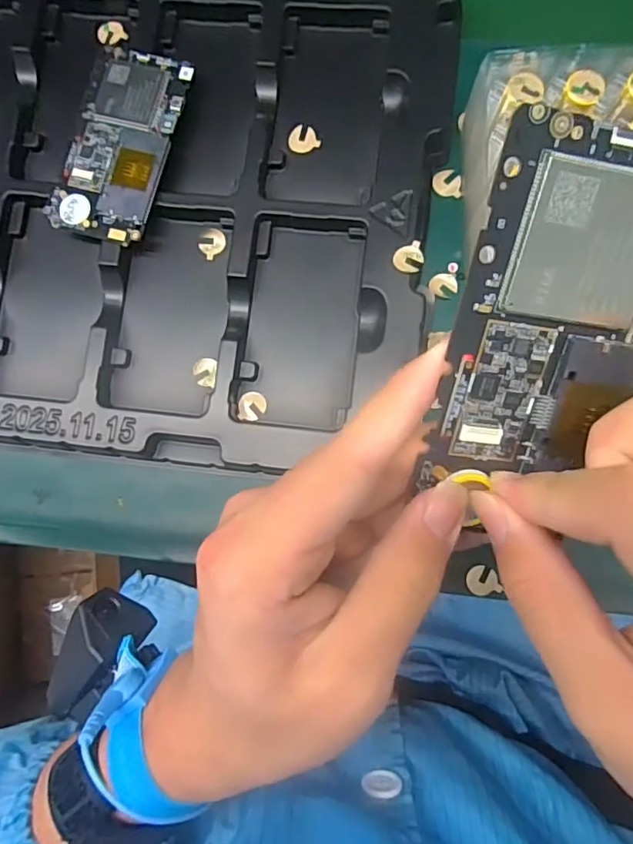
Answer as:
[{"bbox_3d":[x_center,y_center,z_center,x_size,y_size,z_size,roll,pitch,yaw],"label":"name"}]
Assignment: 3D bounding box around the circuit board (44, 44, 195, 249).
[{"bbox_3d":[-0.127,-0.180,0.357,0.065,0.010,0.127,16,84,5],"label":"circuit board"}]

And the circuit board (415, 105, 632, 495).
[{"bbox_3d":[0.074,-0.028,0.160,0.064,0.006,0.103,7,114,-7],"label":"circuit board"}]

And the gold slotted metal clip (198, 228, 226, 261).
[{"bbox_3d":[-0.069,-0.117,0.358,0.018,0.004,0.016,-44,102,6],"label":"gold slotted metal clip"}]

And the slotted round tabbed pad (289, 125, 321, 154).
[{"bbox_3d":[-0.009,-0.187,0.361,0.019,0.004,0.020,0,83,3],"label":"slotted round tabbed pad"}]

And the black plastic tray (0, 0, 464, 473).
[{"bbox_3d":[-0.204,-0.153,0.367,0.549,0.025,0.325,7,85,6],"label":"black plastic tray"}]

